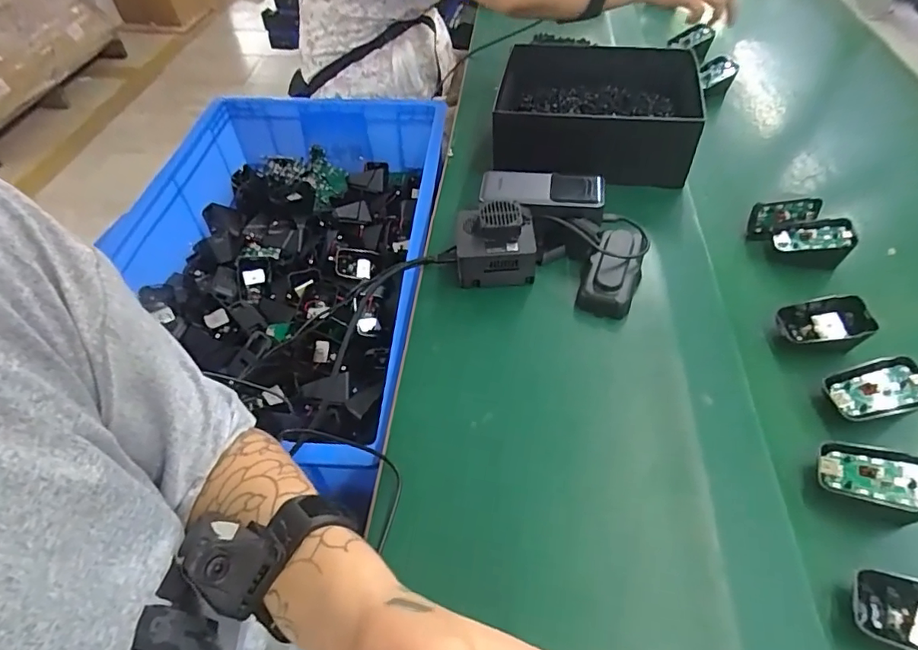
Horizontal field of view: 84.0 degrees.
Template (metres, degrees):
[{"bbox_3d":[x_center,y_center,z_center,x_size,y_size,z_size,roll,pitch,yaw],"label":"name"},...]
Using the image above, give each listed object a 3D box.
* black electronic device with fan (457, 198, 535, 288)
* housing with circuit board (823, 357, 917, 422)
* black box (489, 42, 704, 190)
[{"bbox_3d":[0.037,-0.083,0.517,0.076,0.061,0.068,0,48,0],"label":"black electronic device with fan"},{"bbox_3d":[0.335,0.055,0.410,0.069,0.026,0.043,-21,50,6],"label":"housing with circuit board"},{"bbox_3d":[0.169,-0.272,0.648,0.251,0.079,0.201,11,49,10],"label":"black box"}]

